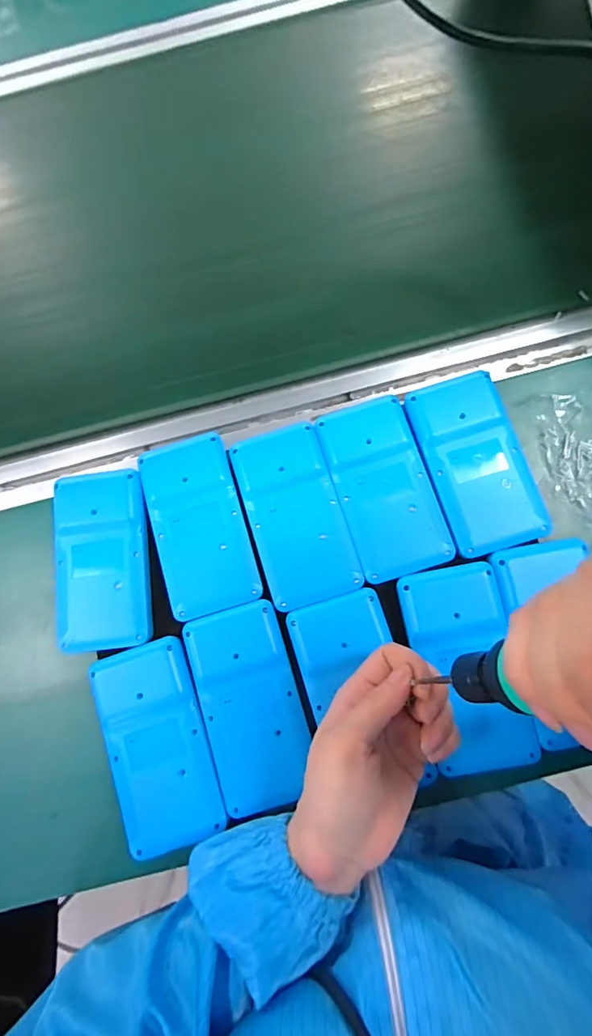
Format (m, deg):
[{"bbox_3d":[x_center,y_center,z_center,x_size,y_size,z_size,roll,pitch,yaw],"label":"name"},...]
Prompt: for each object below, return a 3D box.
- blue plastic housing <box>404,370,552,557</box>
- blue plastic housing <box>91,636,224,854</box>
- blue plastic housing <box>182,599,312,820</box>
[{"bbox_3d":[0.137,-0.042,0.362,0.071,0.018,0.134,-16,75,-3],"label":"blue plastic housing"},{"bbox_3d":[-0.099,0.160,0.337,0.070,0.012,0.135,-19,78,0],"label":"blue plastic housing"},{"bbox_3d":[-0.033,0.133,0.337,0.069,0.013,0.135,-18,78,0],"label":"blue plastic housing"}]

